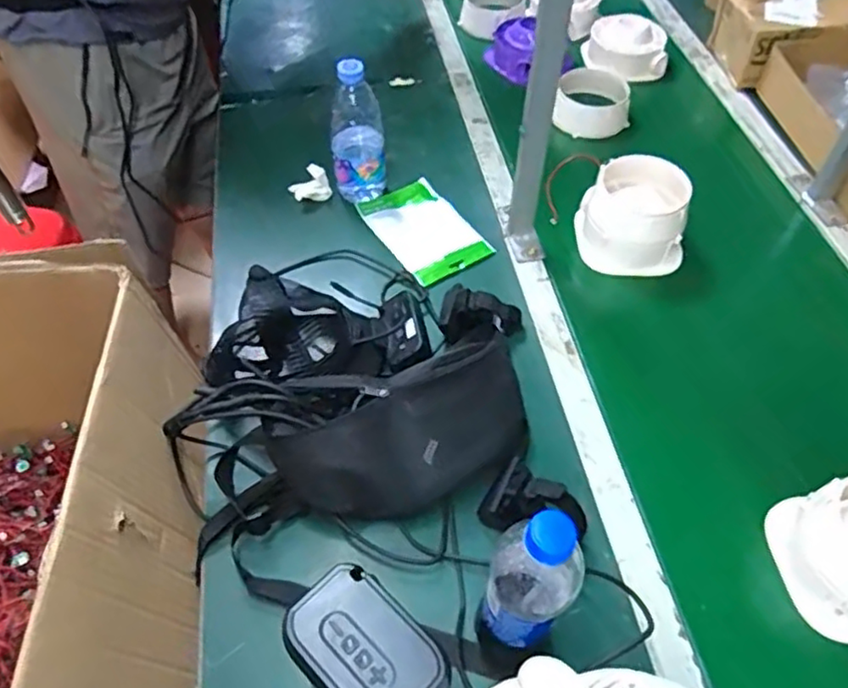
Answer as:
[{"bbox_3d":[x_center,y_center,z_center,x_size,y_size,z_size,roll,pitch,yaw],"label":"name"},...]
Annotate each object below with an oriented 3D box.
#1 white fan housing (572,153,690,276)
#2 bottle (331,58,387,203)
[{"bbox_3d":[0.274,-0.174,0.853,0.120,0.114,0.115,0,53,0],"label":"white fan housing"},{"bbox_3d":[-0.089,-0.279,0.871,0.072,0.191,0.067,-7,54,-6],"label":"bottle"}]

